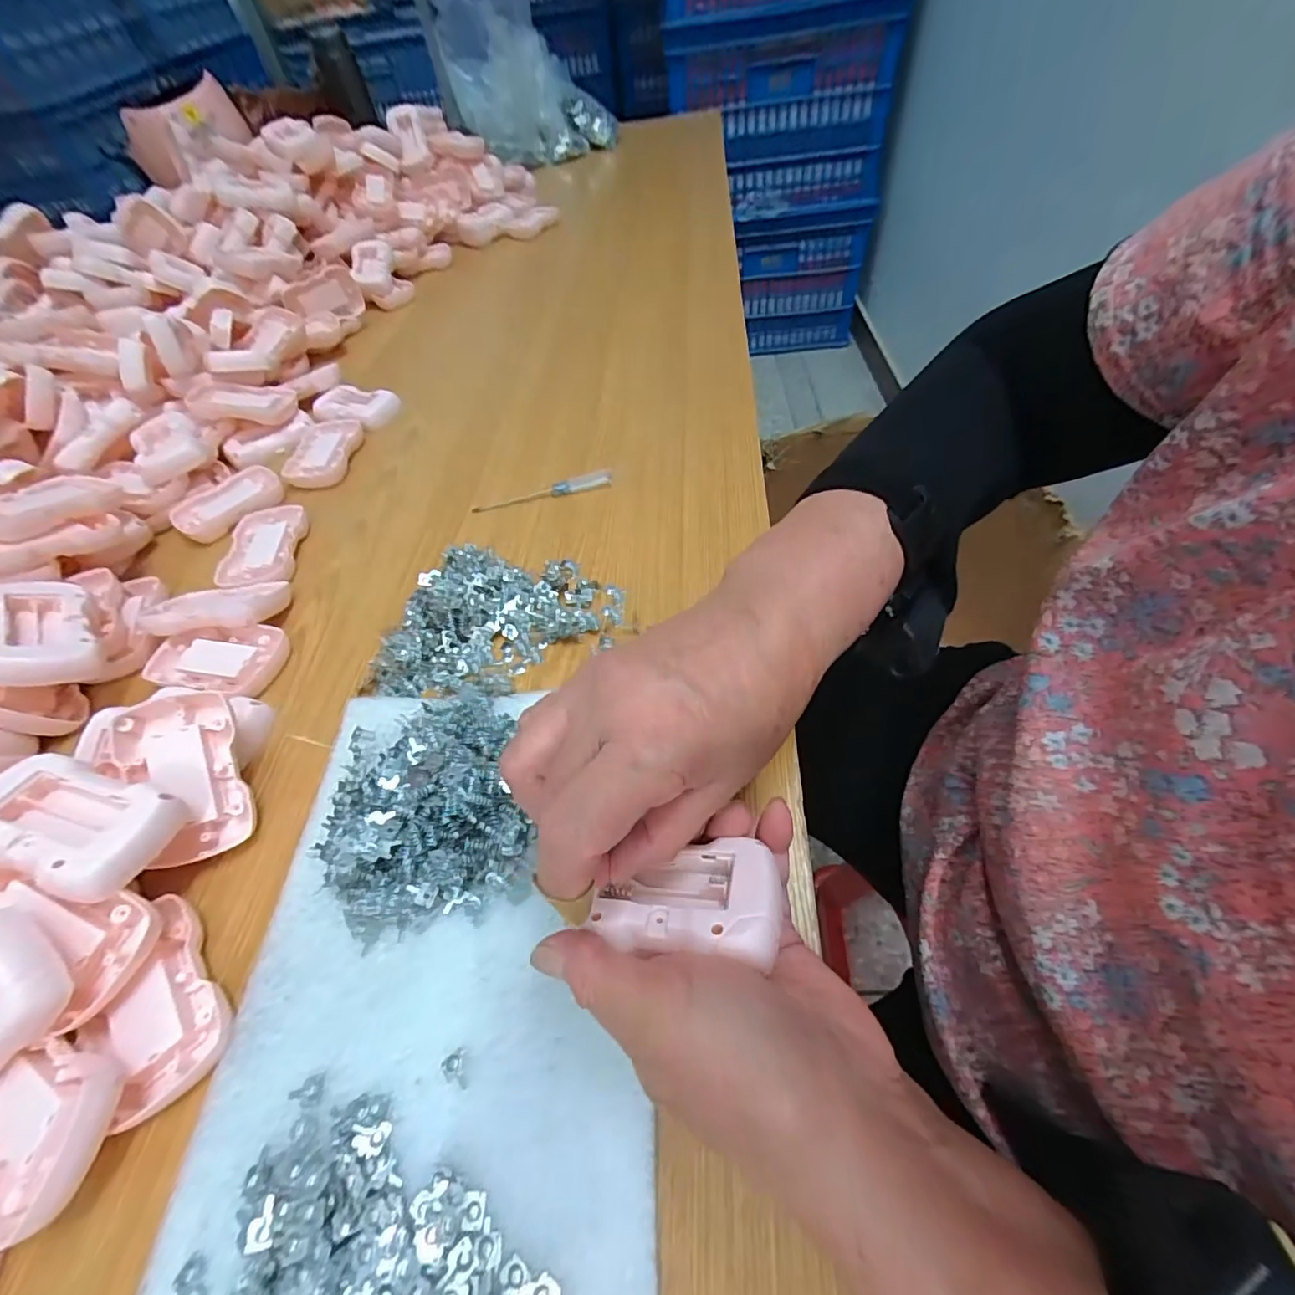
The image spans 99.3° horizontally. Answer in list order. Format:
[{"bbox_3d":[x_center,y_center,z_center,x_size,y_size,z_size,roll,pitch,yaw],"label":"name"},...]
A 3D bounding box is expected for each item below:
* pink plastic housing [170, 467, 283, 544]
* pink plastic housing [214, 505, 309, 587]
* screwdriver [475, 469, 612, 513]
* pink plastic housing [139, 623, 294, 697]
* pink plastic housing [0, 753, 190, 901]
[{"bbox_3d":[-0.375,-0.130,0.495,0.056,0.016,0.088,35,64,26],"label":"pink plastic housing"},{"bbox_3d":[-0.312,-0.083,0.451,0.057,0.013,0.088,-10,54,-2],"label":"pink plastic housing"},{"bbox_3d":[-0.090,-0.134,0.462,0.118,0.016,0.009,-10,54,-2],"label":"screwdriver"},{"bbox_3d":[-0.297,0.007,0.381,0.086,0.015,0.049,4,54,8],"label":"pink plastic housing"},{"bbox_3d":[-0.274,0.084,0.262,0.086,0.030,0.053,9,55,12],"label":"pink plastic housing"}]

